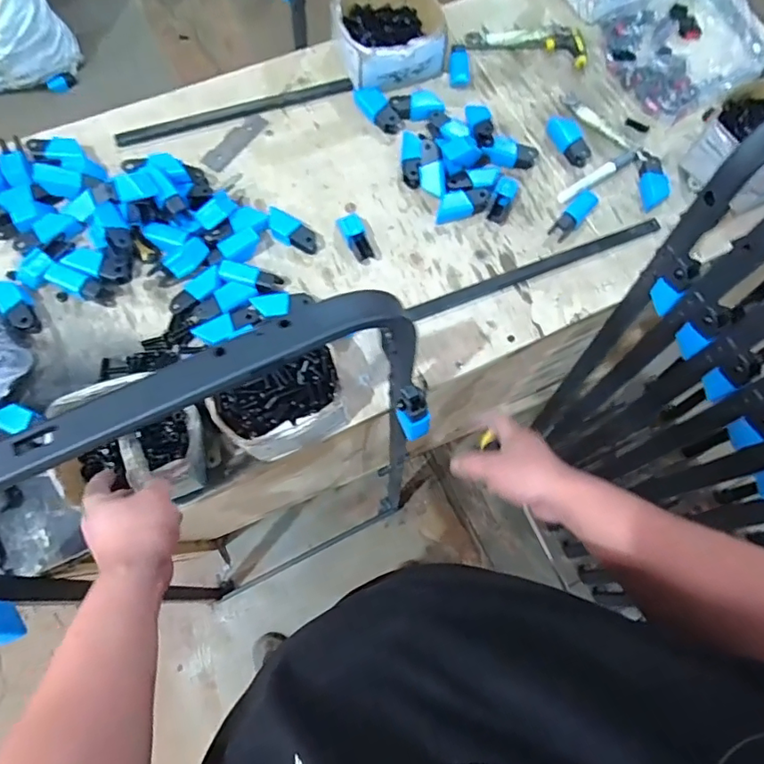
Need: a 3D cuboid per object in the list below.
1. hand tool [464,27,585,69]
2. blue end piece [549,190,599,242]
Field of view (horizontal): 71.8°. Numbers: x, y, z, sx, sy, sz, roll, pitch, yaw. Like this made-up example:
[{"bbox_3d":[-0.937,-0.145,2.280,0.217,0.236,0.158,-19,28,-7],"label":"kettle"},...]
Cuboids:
[{"bbox_3d":[0.247,-0.584,0.908,0.202,0.024,0.069,4,73,-1],"label":"hand tool"},{"bbox_3d":[0.288,-0.250,0.789,0.029,0.031,0.085,43,85,13],"label":"blue end piece"}]

